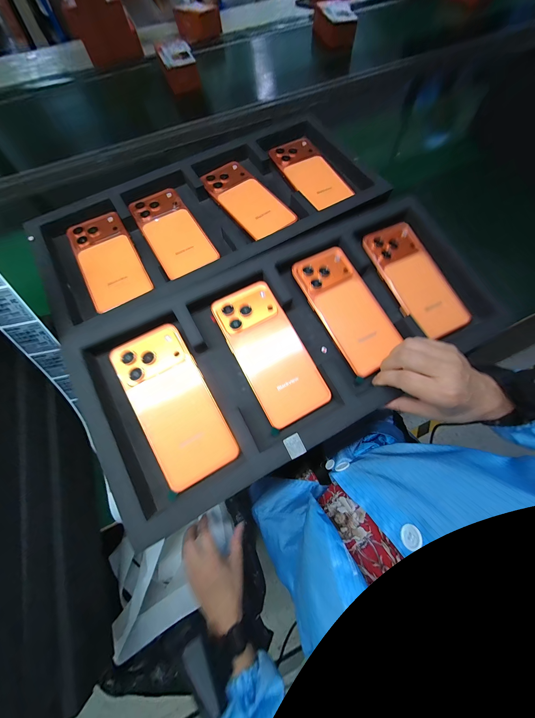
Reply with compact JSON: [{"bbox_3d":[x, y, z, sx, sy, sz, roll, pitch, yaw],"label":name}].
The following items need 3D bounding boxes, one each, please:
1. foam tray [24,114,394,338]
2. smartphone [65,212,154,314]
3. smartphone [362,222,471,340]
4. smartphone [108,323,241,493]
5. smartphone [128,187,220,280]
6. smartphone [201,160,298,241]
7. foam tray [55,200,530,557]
[{"bbox_3d":[-0.085,-0.224,0.346,0.475,0.034,0.236,-27,73,-10],"label":"foam tray"},{"bbox_3d":[-0.216,-0.136,0.317,0.076,0.008,0.162,-29,71,-9],"label":"smartphone"},{"bbox_3d":[0.195,-0.106,0.309,0.075,0.009,0.162,-26,82,-10],"label":"smartphone"},{"bbox_3d":[-0.099,0.045,0.246,0.077,0.007,0.163,-29,82,-11],"label":"smartphone"},{"bbox_3d":[-0.137,-0.185,0.335,0.076,0.005,0.157,-31,72,-10],"label":"smartphone"},{"bbox_3d":[-0.029,-0.242,0.354,0.078,0.013,0.160,-36,72,-11],"label":"smartphone"},{"bbox_3d":[0.041,-0.033,0.276,0.469,0.037,0.231,-26,73,-9],"label":"foam tray"}]

